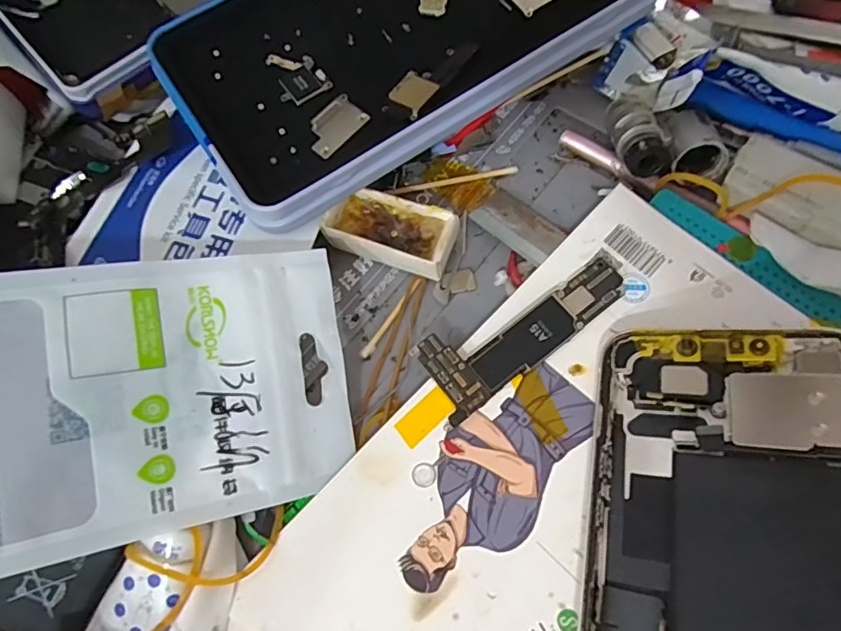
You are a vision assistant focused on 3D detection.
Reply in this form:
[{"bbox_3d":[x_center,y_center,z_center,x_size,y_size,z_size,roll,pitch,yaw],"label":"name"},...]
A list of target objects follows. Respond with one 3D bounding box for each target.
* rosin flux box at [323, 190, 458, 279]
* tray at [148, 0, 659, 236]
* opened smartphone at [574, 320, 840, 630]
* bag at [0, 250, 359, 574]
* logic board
[{"bbox_3d":[-0.011,-0.032,0.200,0.047,0.017,0.022,14,69,9],"label":"rosin flux box"},{"bbox_3d":[-0.008,-0.122,0.211,0.186,0.020,0.114,-34,70,-10],"label":"tray"},{"bbox_3d":[0.079,0.071,0.136,0.071,0.007,0.146,-2,60,29],"label":"opened smartphone"},{"bbox_3d":[-0.095,0.025,0.150,0.148,0.005,0.079,-7,82,-23],"label":"bag"},{"bbox_3d":[0.038,0.002,0.185,0.083,0.004,0.029,-34,70,-10],"label":"logic board"}]

